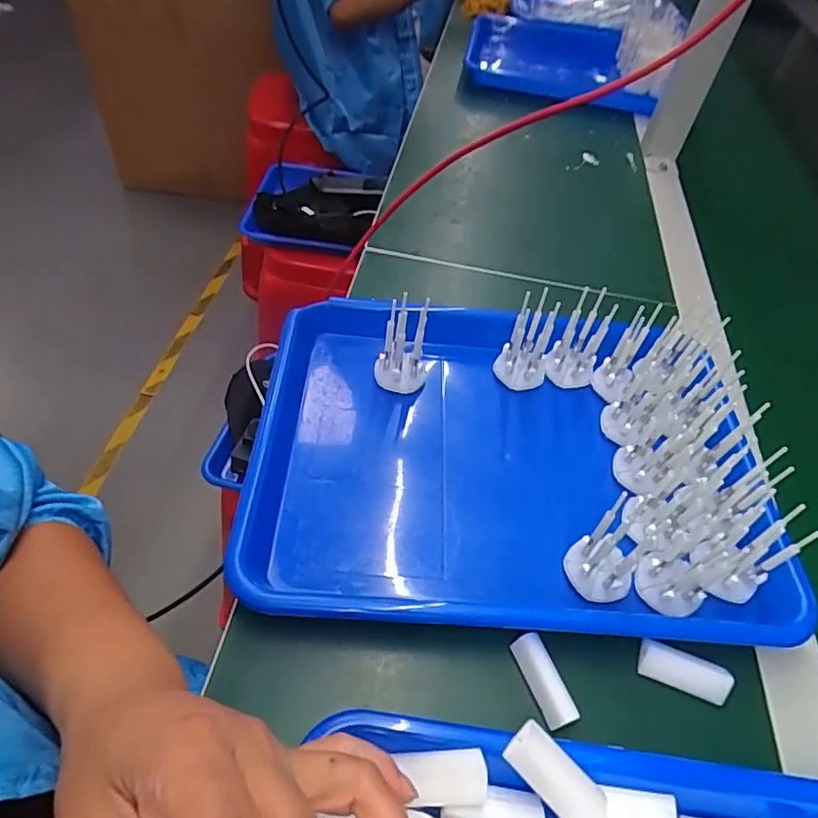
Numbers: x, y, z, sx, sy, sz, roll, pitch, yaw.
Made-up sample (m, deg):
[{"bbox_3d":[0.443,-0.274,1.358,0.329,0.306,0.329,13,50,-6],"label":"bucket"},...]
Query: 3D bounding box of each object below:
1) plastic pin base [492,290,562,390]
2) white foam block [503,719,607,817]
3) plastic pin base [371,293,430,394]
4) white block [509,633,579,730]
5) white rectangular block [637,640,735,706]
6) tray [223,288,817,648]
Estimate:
[{"bbox_3d":[0.088,-0.052,0.422,0.036,0.080,0.039,17,51,7],"label":"plastic pin base"},{"bbox_3d":[0.066,0.165,0.254,0.051,0.008,0.020,45,58,6],"label":"white foam block"},{"bbox_3d":[-0.006,-0.042,0.403,0.035,0.083,0.024,1,51,-6],"label":"plastic pin base"},{"bbox_3d":[0.070,0.141,0.297,0.017,0.009,0.045,-14,54,-17],"label":"white block"},{"bbox_3d":[0.149,0.143,0.307,0.048,0.014,0.014,20,51,12],"label":"white rectangular block"},{"bbox_3d":[0.063,0.021,0.371,0.333,0.062,0.239,3,50,-2],"label":"tray"}]

